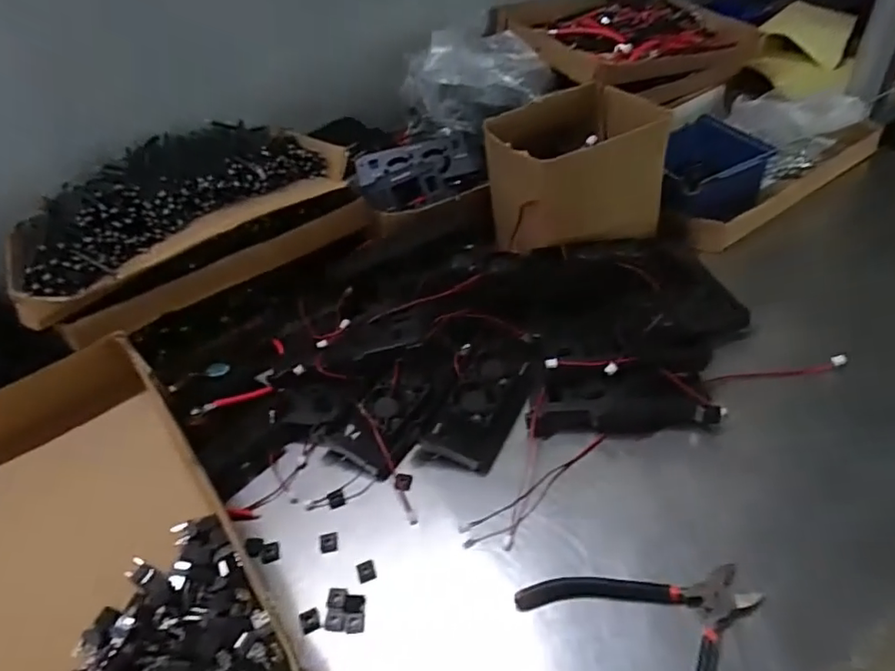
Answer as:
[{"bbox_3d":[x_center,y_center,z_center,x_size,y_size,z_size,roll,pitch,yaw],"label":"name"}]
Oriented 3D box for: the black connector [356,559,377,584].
[{"bbox_3d":[-0.059,0.173,0.419,0.013,0.004,0.014,-21,44,-9],"label":"black connector"}]

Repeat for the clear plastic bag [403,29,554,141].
[{"bbox_3d":[0.037,-0.308,0.707,0.183,0.098,0.100,-9,43,3],"label":"clear plastic bag"}]

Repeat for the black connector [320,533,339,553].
[{"bbox_3d":[-0.092,0.160,0.443,0.014,0.004,0.016,-12,43,0],"label":"black connector"}]

